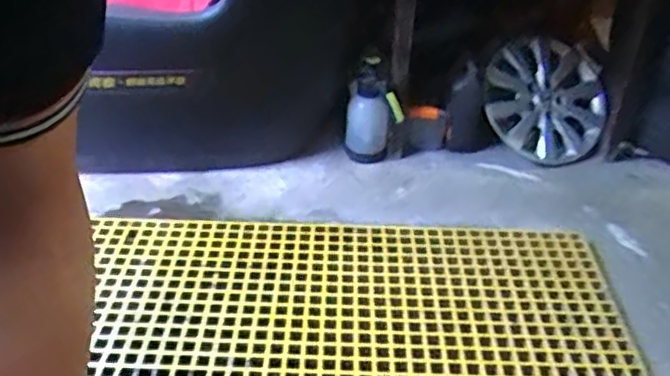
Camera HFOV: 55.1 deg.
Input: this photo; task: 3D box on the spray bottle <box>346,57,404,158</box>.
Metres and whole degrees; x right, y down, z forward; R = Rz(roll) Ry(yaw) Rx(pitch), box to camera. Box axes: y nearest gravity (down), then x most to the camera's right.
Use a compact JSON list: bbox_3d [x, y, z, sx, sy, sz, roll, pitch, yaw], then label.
[{"bbox_3d":[0.117,-0.218,1.983,0.159,0.324,0.111,1,35,0],"label":"spray bottle"}]

